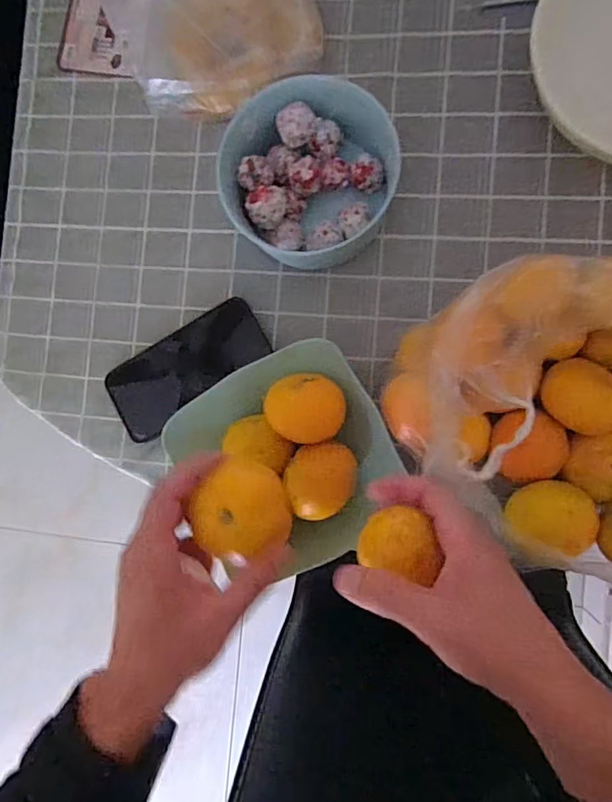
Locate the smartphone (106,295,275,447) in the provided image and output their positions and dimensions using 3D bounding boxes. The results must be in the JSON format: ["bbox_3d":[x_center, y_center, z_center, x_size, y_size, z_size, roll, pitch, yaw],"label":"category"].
[{"bbox_3d":[-0.118,-0.033,0.493,0.162,0.010,0.072,-34,83,6],"label":"smartphone"}]

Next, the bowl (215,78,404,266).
[{"bbox_3d":[0.007,-0.196,0.447,0.145,0.080,0.145,0,88,9],"label":"bowl"}]

